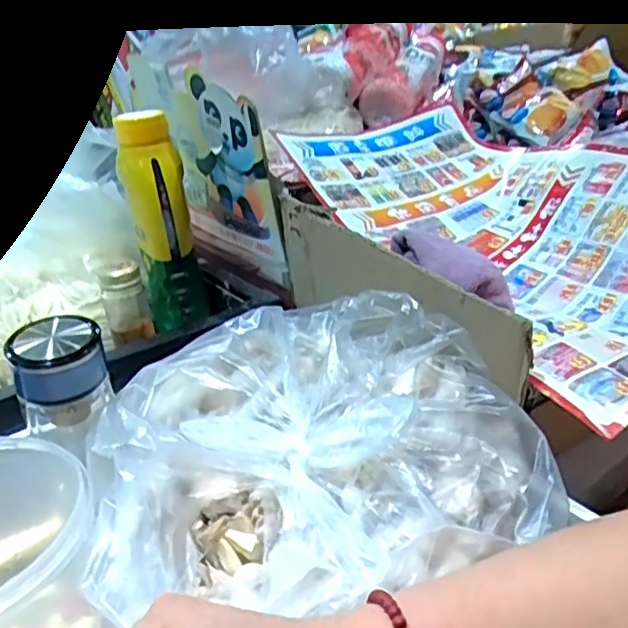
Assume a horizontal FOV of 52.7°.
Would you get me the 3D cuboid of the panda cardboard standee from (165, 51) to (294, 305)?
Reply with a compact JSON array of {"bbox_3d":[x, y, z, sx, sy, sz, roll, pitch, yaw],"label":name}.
[{"bbox_3d":[-0.101,-0.145,0.674,0.027,0.227,0.192,-23,31,-35],"label":"panda cardboard standee"}]

